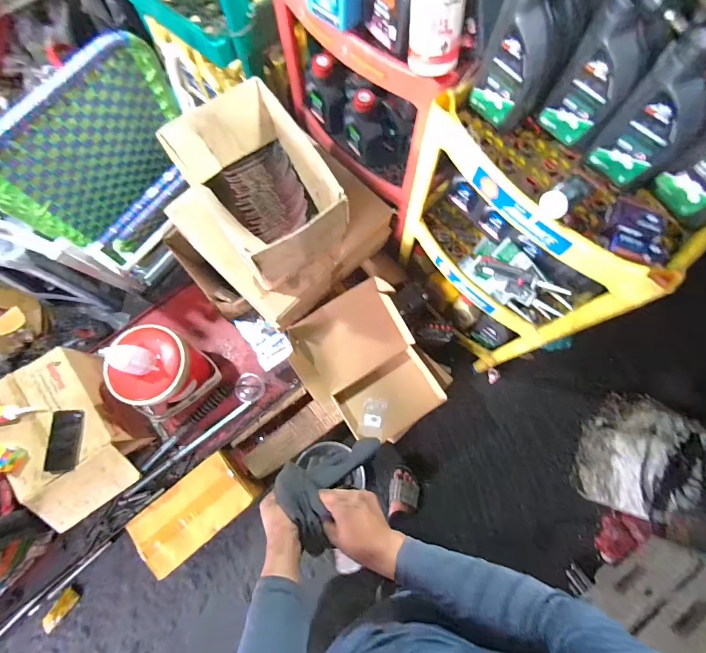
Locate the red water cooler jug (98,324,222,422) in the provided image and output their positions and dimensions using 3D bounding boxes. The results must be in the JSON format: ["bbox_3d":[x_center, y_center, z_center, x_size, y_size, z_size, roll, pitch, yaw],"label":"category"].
[{"bbox_3d":[-0.595,0.148,1.093,0.252,0.293,0.265,1,76,1],"label":"red water cooler jug"}]

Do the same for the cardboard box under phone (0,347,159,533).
[{"bbox_3d":[-0.853,0.328,1.092,0.314,0.225,0.456,-42,79,-9],"label":"cardboard box under phone"}]

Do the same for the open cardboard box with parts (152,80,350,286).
[{"bbox_3d":[-0.212,-0.319,0.882,0.268,0.277,0.362,-36,78,-8],"label":"open cardboard box with parts"}]

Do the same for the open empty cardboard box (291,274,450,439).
[{"bbox_3d":[0.043,0.141,1.101,0.363,0.204,0.434,-31,77,-7],"label":"open empty cardboard box"}]

